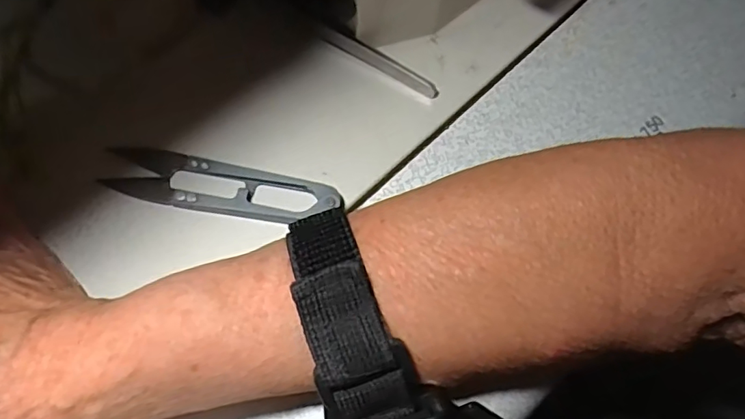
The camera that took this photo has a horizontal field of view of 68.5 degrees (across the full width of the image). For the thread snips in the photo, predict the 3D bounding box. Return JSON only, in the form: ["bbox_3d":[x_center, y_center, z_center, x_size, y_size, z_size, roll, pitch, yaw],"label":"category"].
[{"bbox_3d":[-0.063,-0.009,0.228,0.099,0.009,0.023,12,69,4],"label":"thread snips"}]

